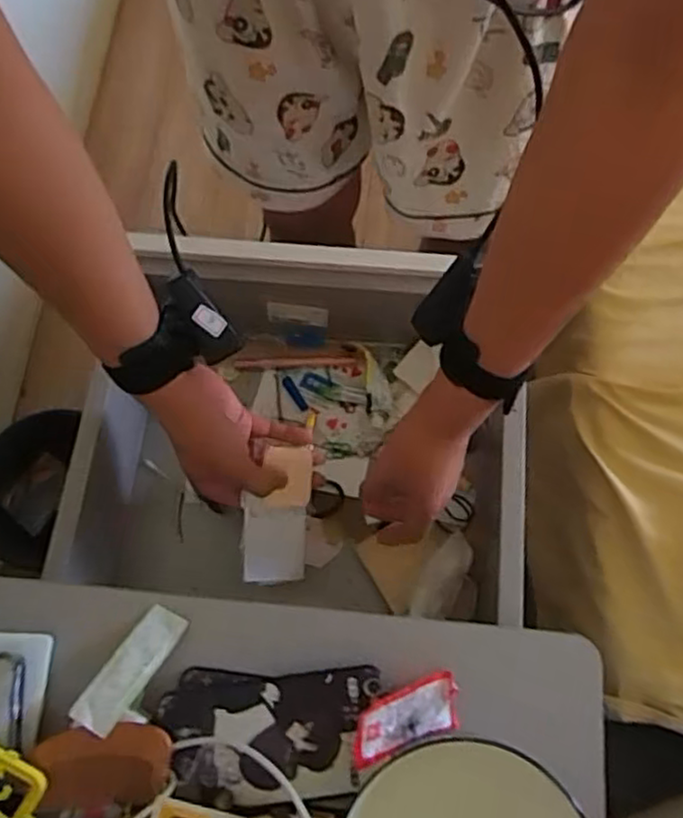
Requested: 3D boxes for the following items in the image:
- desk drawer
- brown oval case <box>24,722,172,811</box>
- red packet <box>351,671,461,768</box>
[{"bbox_3d":[-0.039,0.032,0.633,0.359,0.115,0.277,4,71,4],"label":"desk drawer"},{"bbox_3d":[-0.157,0.234,0.451,0.091,0.019,0.047,-7,70,0],"label":"brown oval case"},{"bbox_3d":[0.043,0.203,0.456,0.079,0.010,0.035,-11,78,-26],"label":"red packet"}]

